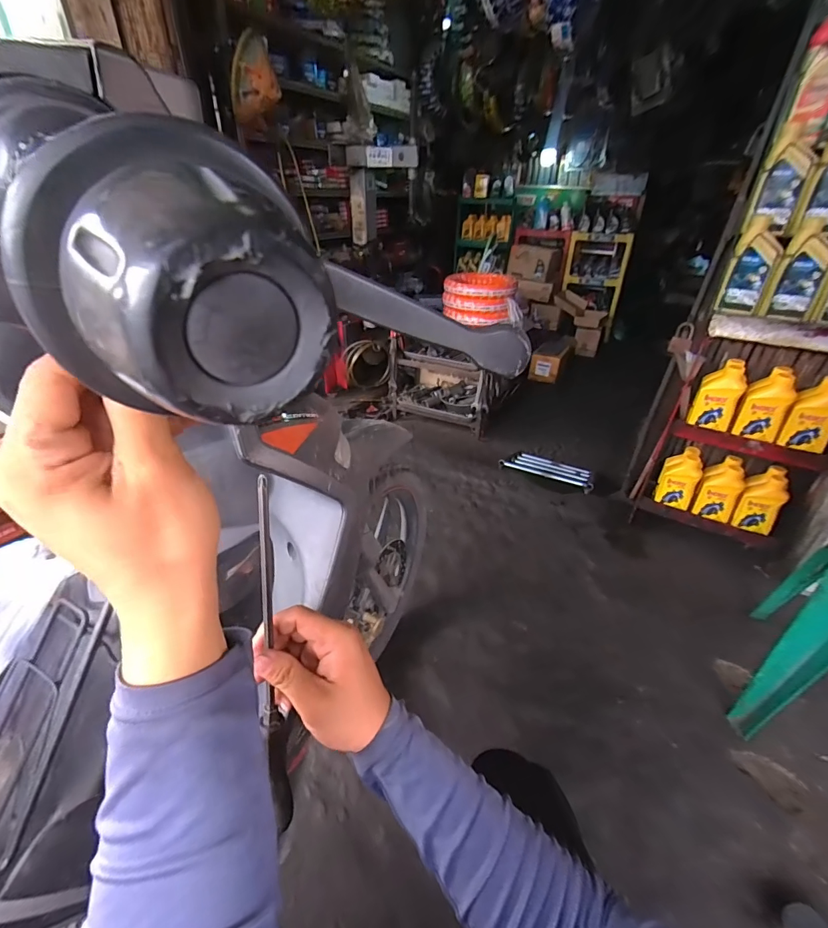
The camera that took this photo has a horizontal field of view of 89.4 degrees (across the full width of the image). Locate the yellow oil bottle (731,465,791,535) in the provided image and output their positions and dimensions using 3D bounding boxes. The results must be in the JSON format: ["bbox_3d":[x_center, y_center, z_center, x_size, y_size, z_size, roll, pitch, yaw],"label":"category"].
[{"bbox_3d":[1.093,0.119,1.319,0.088,0.212,0.112,-26,42,-35],"label":"yellow oil bottle"}]

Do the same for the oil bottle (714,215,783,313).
[{"bbox_3d":[0.828,-0.483,1.030,0.063,0.215,0.107,-15,36,-23],"label":"oil bottle"}]

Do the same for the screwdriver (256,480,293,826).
[{"bbox_3d":[-0.109,0.152,0.324,0.014,0.288,0.018,0,10,1],"label":"screwdriver"}]

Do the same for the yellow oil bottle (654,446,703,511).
[{"bbox_3d":[0.906,0.049,1.430,0.106,0.198,0.078,16,36,22],"label":"yellow oil bottle"}]

